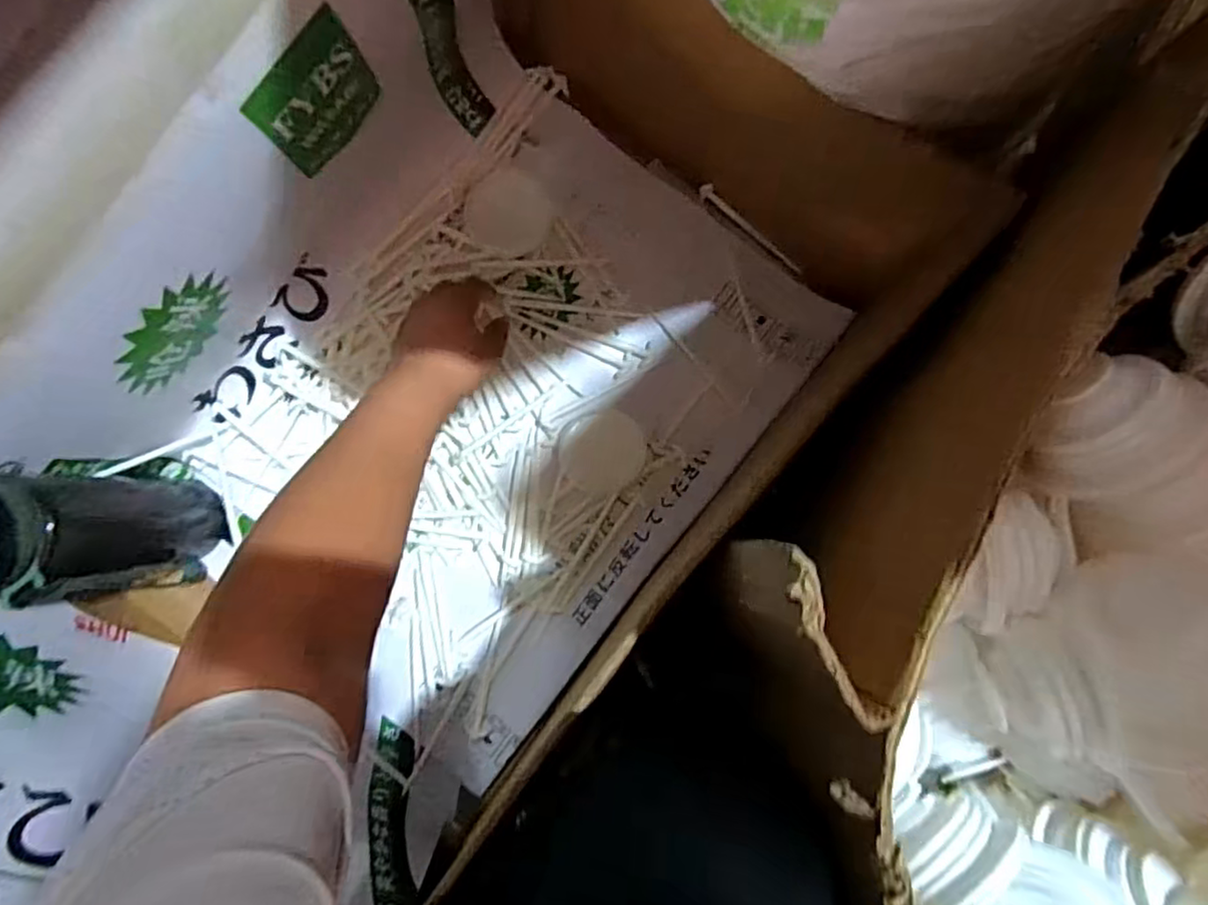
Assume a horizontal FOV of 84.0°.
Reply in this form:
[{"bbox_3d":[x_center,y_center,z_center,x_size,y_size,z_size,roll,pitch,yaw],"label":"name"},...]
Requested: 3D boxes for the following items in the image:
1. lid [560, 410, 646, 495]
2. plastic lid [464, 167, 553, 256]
[{"bbox_3d":[0.000,0.000,0.644,0.079,0.004,0.077,0,87,-2],"label":"lid"},{"bbox_3d":[-0.092,-0.234,0.652,0.081,0.009,0.080,0,87,-2],"label":"plastic lid"}]

